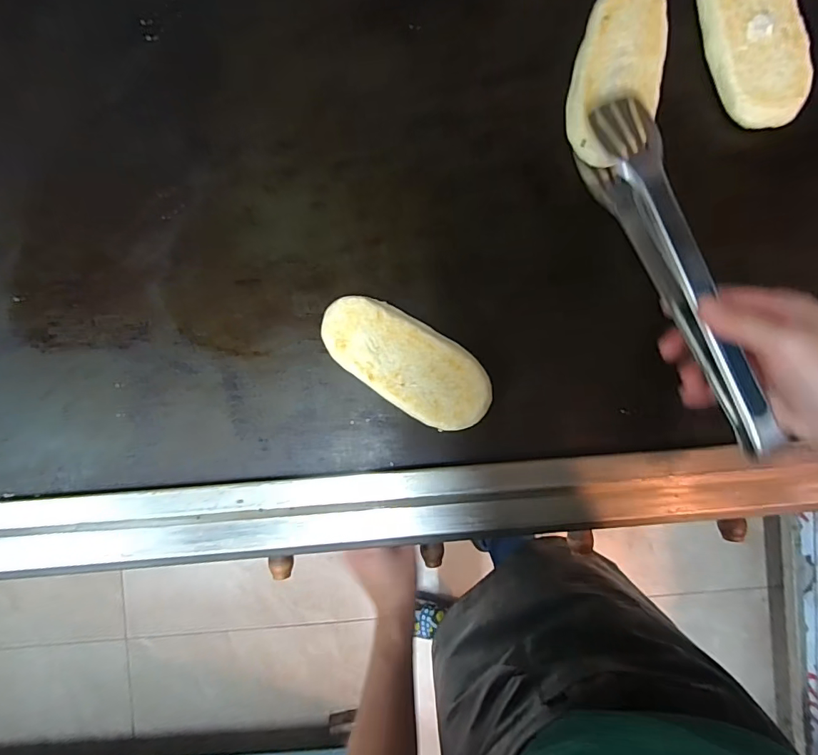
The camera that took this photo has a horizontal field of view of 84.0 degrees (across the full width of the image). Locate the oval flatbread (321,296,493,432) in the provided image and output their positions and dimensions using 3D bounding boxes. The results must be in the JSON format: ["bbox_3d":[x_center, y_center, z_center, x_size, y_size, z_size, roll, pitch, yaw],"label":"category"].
[{"bbox_3d":[-0.002,-0.012,0.364,0.141,0.027,0.064,33,89,1],"label":"oval flatbread"}]

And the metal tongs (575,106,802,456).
[{"bbox_3d":[0.197,-0.074,0.337,0.036,0.044,0.269,-20,83,0],"label":"metal tongs"}]

